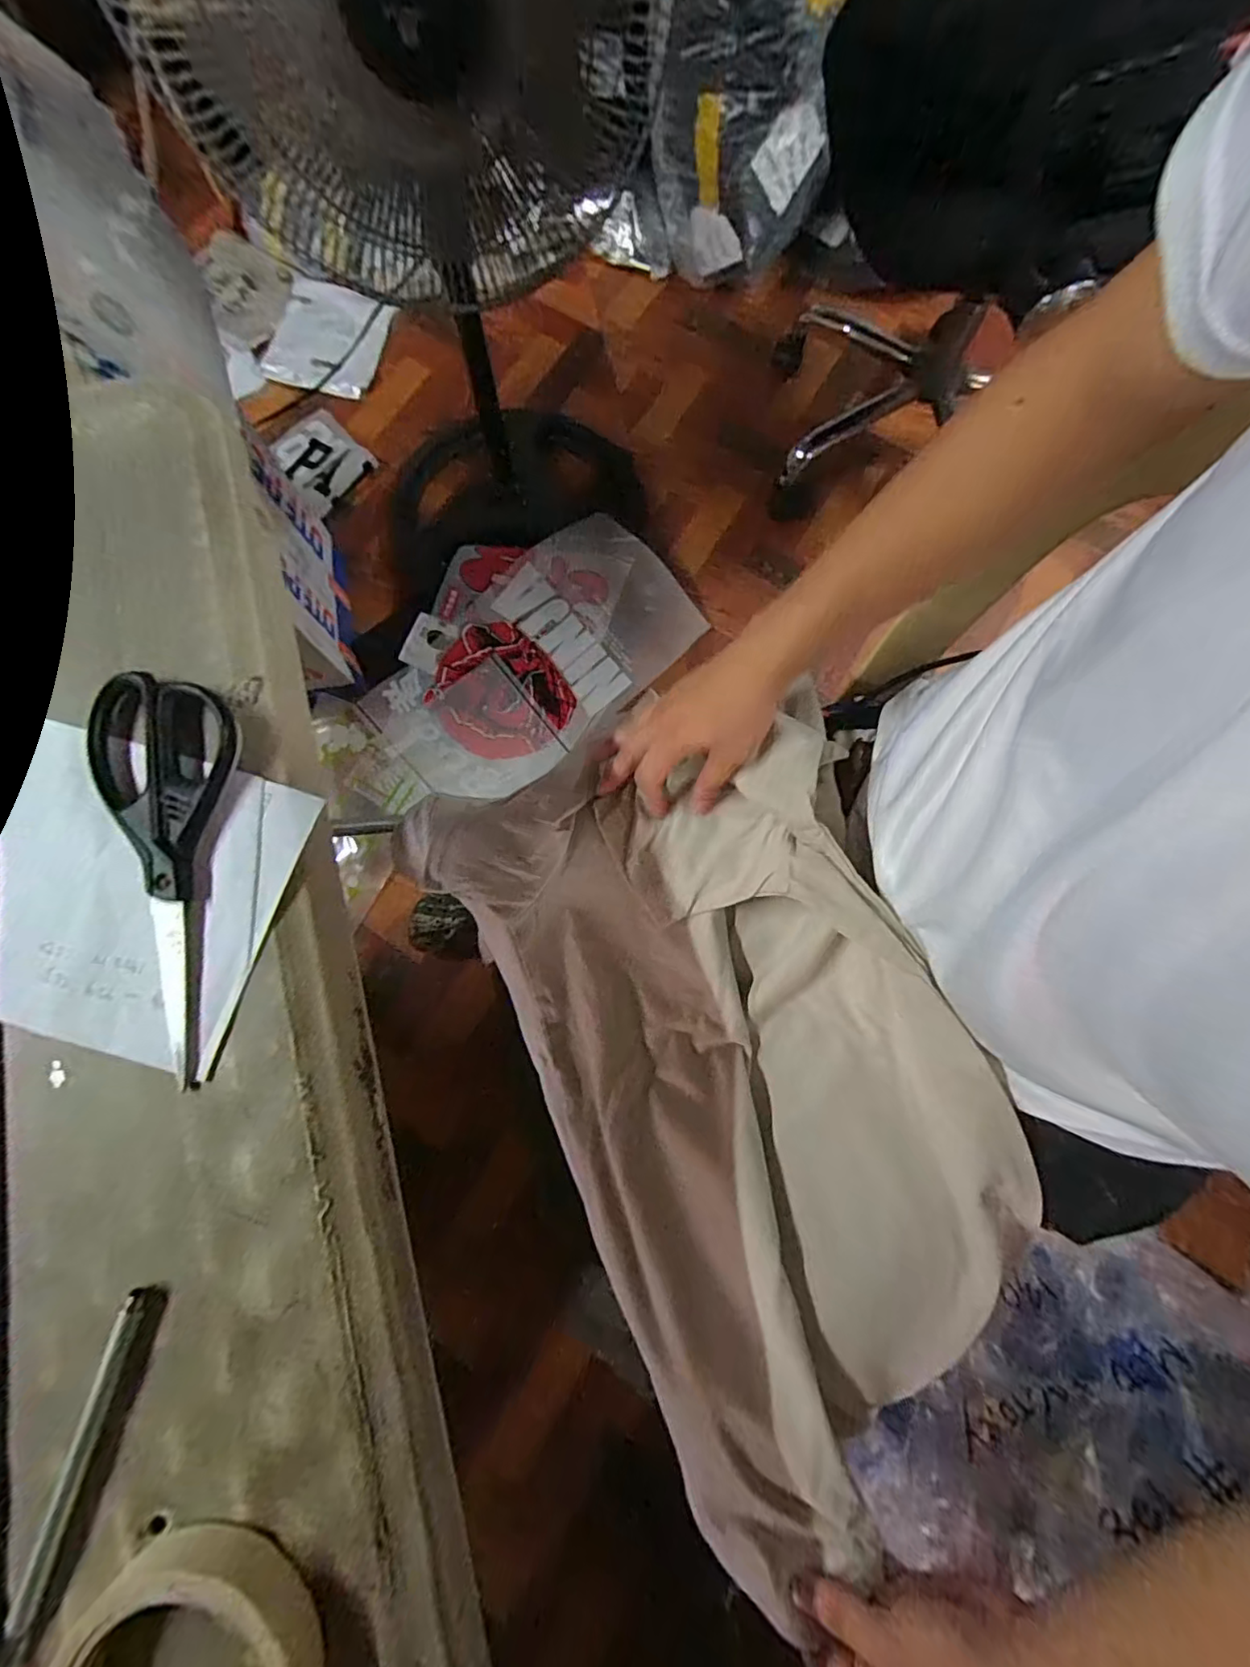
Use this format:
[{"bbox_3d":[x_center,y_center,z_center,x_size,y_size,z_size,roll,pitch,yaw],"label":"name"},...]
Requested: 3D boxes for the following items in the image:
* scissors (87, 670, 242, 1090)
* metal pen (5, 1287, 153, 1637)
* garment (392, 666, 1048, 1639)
[{"bbox_3d":[-0.215,0.014,0.270,0.058,0.014,0.191,-8,79,-1],"label":"scissors"},{"bbox_3d":[-0.212,0.241,0.227,0.011,0.008,0.108,14,79,3],"label":"metal pen"},{"bbox_3d":[0.060,0.167,0.440,0.319,0.187,0.572,-25,80,-5],"label":"garment"}]

